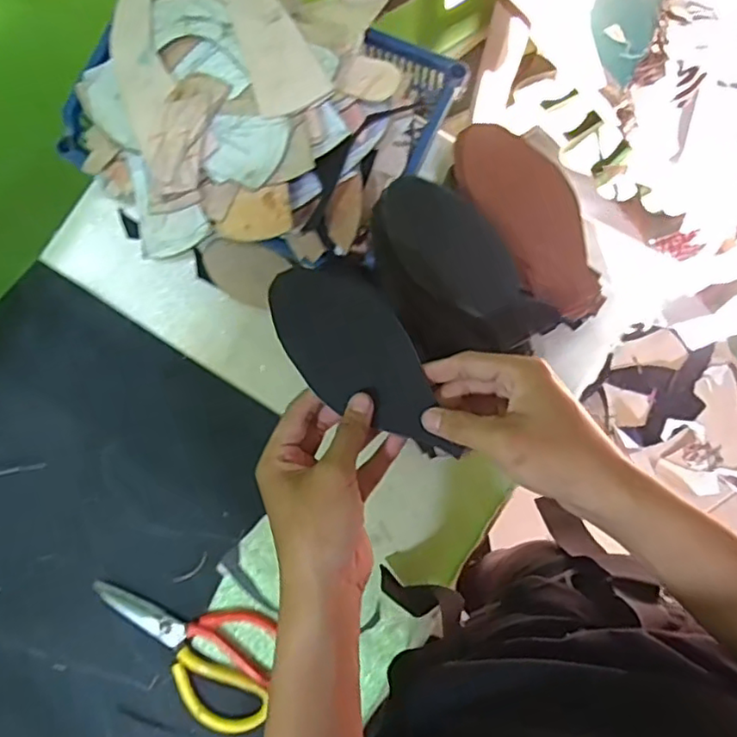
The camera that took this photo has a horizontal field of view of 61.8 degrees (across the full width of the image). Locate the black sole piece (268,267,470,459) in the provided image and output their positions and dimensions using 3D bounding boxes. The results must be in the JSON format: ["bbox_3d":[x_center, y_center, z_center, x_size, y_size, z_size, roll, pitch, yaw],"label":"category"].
[{"bbox_3d":[-0.005,-0.003,0.418,0.074,0.006,0.154,-30,88,-9],"label":"black sole piece"}]

